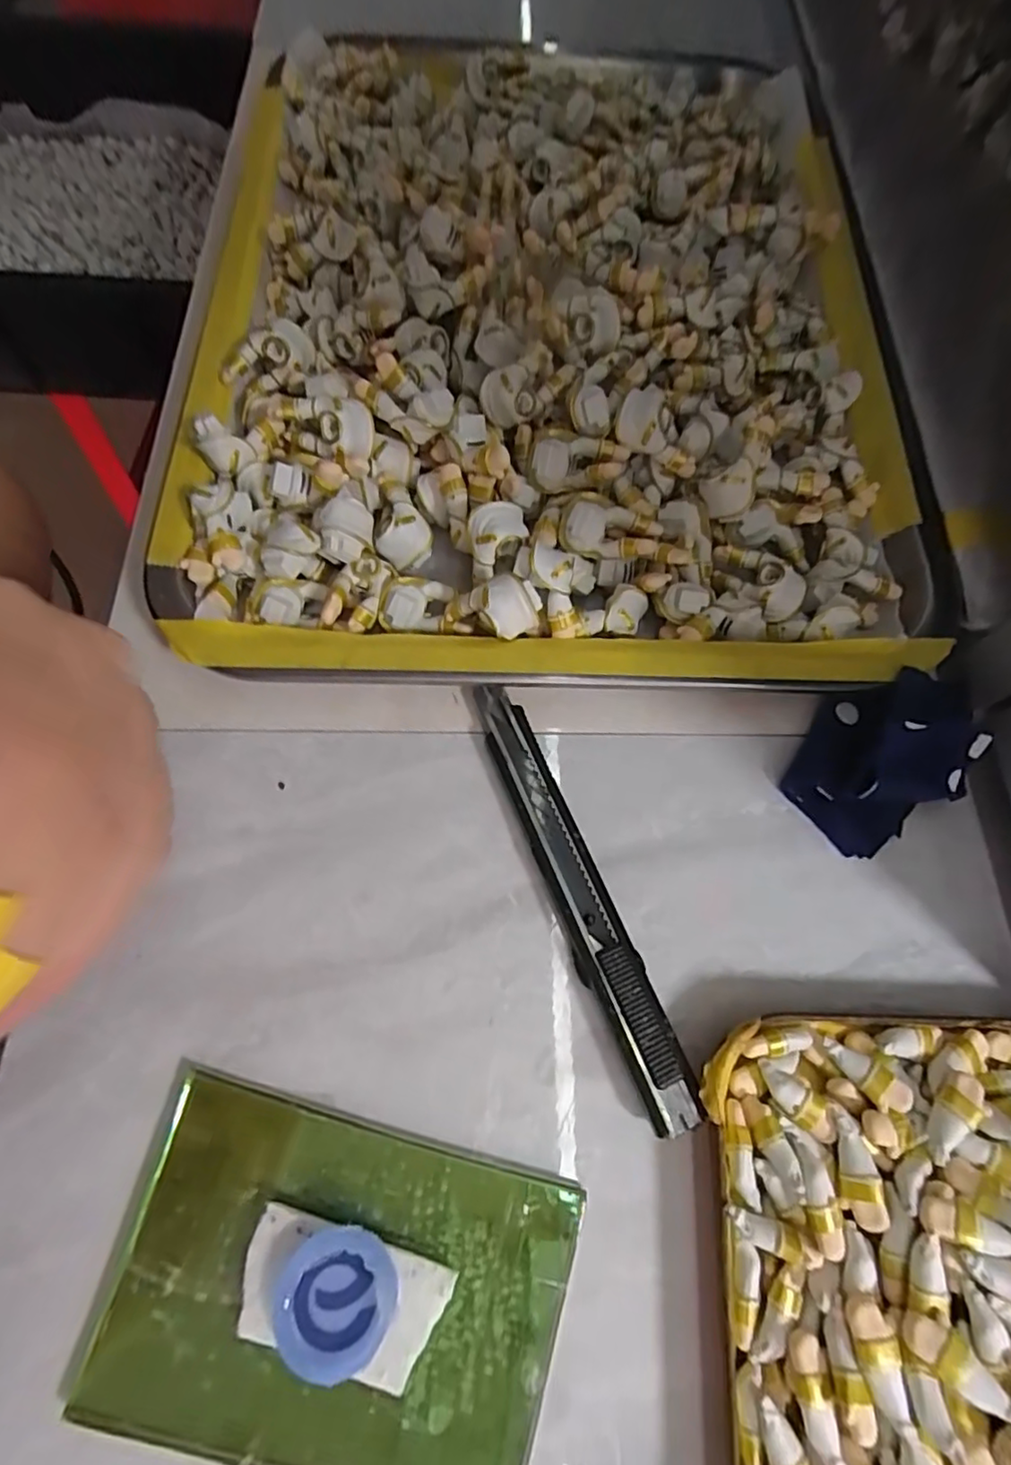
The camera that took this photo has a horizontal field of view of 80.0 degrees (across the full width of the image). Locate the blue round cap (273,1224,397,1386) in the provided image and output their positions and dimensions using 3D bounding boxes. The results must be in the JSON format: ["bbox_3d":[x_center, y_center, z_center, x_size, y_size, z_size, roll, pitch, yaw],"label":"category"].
[{"bbox_3d":[-0.039,0.130,0.138,0.026,0.007,0.027,1,68,-3],"label":"blue round cap"}]

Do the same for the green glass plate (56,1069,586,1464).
[{"bbox_3d":[-0.041,0.132,0.143,0.105,0.005,0.067,16,69,3],"label":"green glass plate"}]

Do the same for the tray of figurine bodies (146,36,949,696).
[{"bbox_3d":[0.012,-0.163,0.242,0.259,0.044,0.323,-2,69,-4],"label":"tray of figurine bodies"}]

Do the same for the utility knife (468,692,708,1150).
[{"bbox_3d":[0.020,0.044,0.177,0.015,0.010,0.130,-20,71,-10],"label":"utility knife"}]

